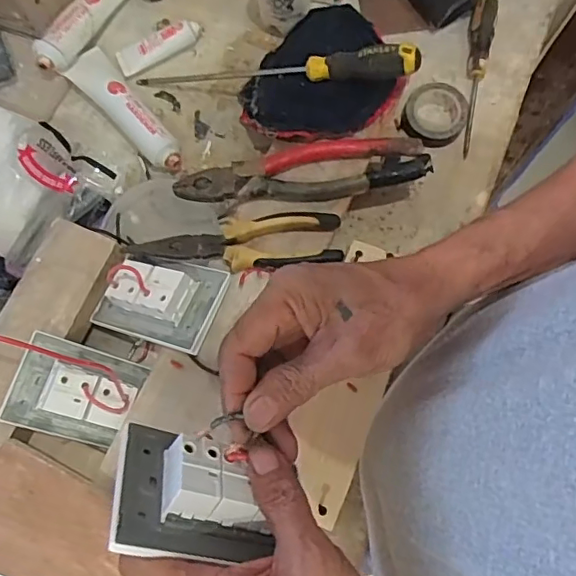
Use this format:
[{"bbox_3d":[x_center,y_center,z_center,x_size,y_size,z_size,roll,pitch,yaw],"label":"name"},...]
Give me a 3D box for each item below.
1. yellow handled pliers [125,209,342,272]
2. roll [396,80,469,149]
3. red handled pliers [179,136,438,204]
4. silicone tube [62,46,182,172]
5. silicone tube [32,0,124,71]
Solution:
[{"bbox_3d":[-0.049,-0.041,0.492,0.186,0.013,0.047,-3,76,0],"label":"yellow handled pliers"},{"bbox_3d":[0.151,-0.180,0.577,0.065,0.025,0.065,0,76,1],"label":"roll"},{"bbox_3d":[0.014,-0.106,0.514,0.230,0.015,0.050,-8,76,-1],"label":"red handled pliers"},{"bbox_3d":[-0.171,-0.187,0.585,0.045,0.035,0.171,-39,78,-9],"label":"silicone tube"},{"bbox_3d":[-0.218,-0.299,0.608,0.041,0.026,0.169,19,62,5],"label":"silicone tube"}]

